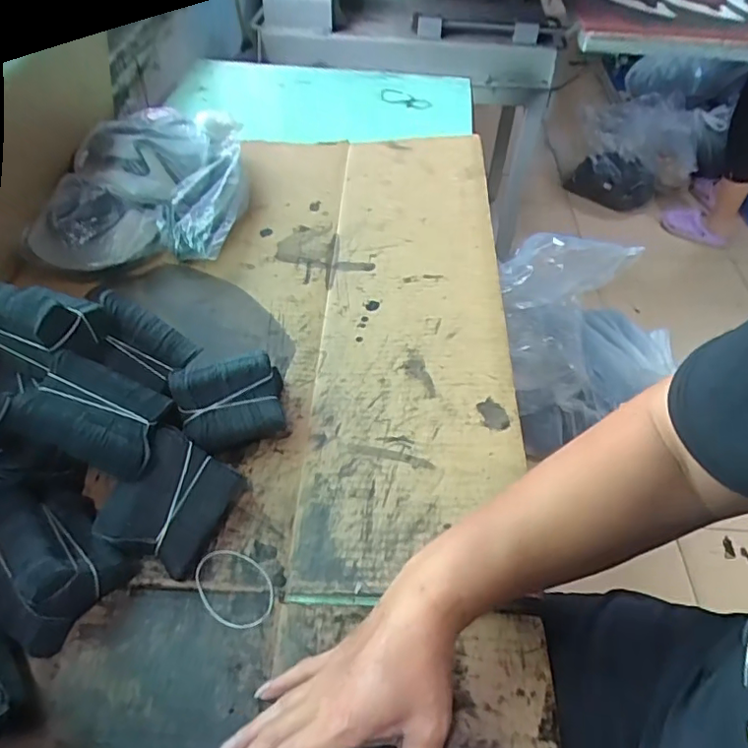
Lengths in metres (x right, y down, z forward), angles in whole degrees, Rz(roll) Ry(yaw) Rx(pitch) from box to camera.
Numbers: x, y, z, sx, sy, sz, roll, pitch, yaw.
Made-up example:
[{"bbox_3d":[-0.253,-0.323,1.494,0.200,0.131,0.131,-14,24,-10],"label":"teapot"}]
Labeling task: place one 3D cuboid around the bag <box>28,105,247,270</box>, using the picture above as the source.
[{"bbox_3d":[-0.288,-0.237,0.727,0.238,0.091,0.264,-5,50,-6],"label":"bag"}]

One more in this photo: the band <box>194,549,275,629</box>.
[{"bbox_3d":[-0.109,0.163,0.433,0.071,0.004,0.049,30,55,22],"label":"band"}]

